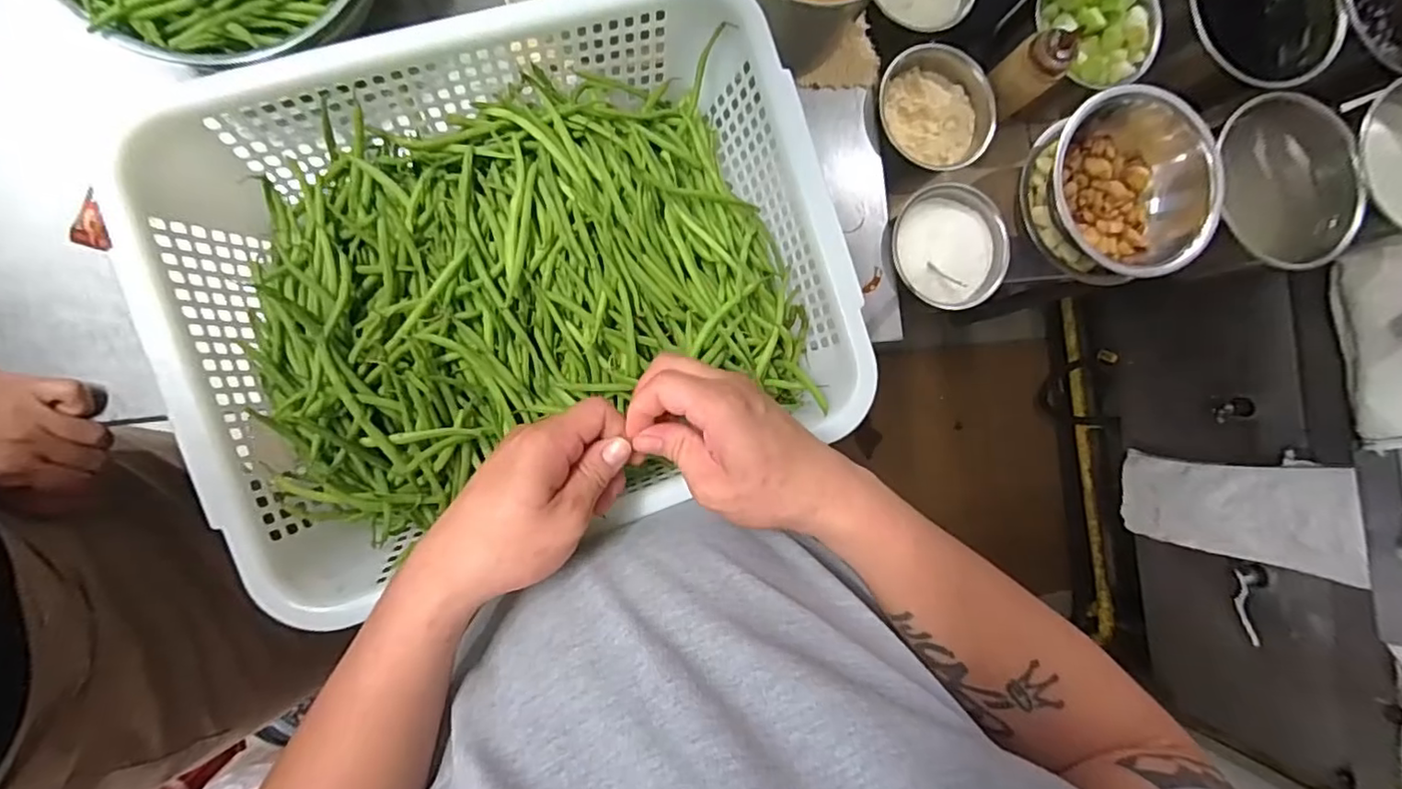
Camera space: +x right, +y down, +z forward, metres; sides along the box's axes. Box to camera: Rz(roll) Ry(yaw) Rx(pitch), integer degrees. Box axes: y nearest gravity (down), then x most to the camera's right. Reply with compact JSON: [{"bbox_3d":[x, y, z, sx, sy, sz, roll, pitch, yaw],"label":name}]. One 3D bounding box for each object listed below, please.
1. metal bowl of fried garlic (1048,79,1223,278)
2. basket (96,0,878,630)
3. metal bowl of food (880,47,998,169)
[{"bbox_3d":[0.400,-0.202,0.574,0.157,0.064,0.157,0,87,-9],"label":"metal bowl of fried garlic"},{"bbox_3d":[-0.122,-0.079,0.434,0.429,0.084,0.331,-18,90,-9],"label":"basket"},{"bbox_3d":[0.224,-0.273,0.578,0.104,0.046,0.108,0,87,-9],"label":"metal bowl of food"}]

